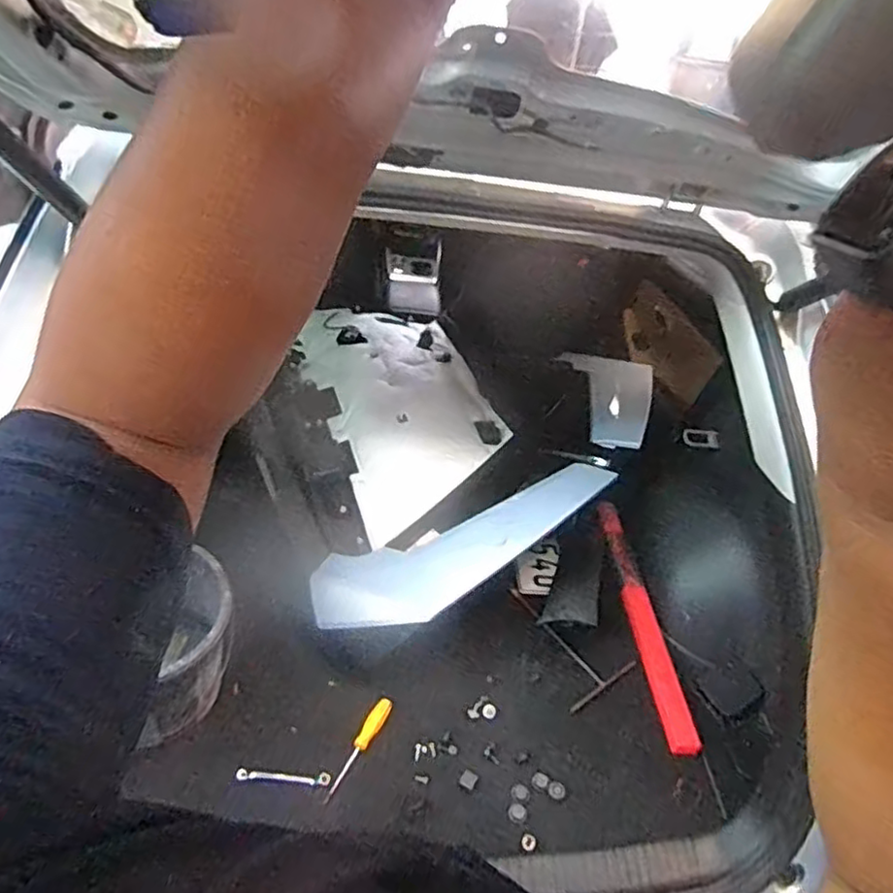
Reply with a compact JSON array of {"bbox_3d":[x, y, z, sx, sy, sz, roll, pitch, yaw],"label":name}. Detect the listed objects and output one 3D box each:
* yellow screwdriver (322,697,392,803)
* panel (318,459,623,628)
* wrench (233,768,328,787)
[{"bbox_3d":[-0.141,0.475,1.043,0.027,0.020,0.178,22,39,20],"label":"yellow screwdriver"},{"bbox_3d":[0.045,0.178,1.216,0.586,0.041,0.182,-24,44,-12],"label":"panel"},{"bbox_3d":[-0.246,0.500,0.998,0.137,0.014,0.019,3,37,-5],"label":"wrench"}]

